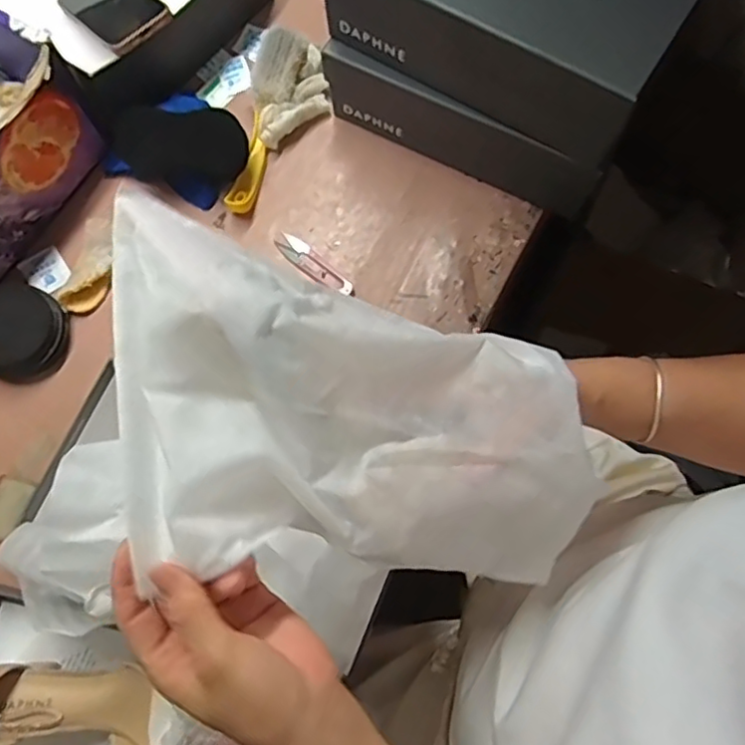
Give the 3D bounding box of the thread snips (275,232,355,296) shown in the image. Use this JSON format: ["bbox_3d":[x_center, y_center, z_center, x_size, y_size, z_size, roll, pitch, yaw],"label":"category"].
[{"bbox_3d":[-0.060,-0.114,0.658,0.100,0.016,0.025,40,79,11],"label":"thread snips"}]

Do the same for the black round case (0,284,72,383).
[{"bbox_3d":[-0.356,-0.039,0.634,0.088,0.032,0.092,40,79,11],"label":"black round case"}]

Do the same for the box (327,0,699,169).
[{"bbox_3d":[0.121,-0.339,0.561,0.292,0.097,0.168,31,78,10],"label":"box"}]

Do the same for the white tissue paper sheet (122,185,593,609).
[{"bbox_3d":[-0.005,0.016,0.367,0.262,0.104,0.192,1,75,2],"label":"white tissue paper sheet"}]

